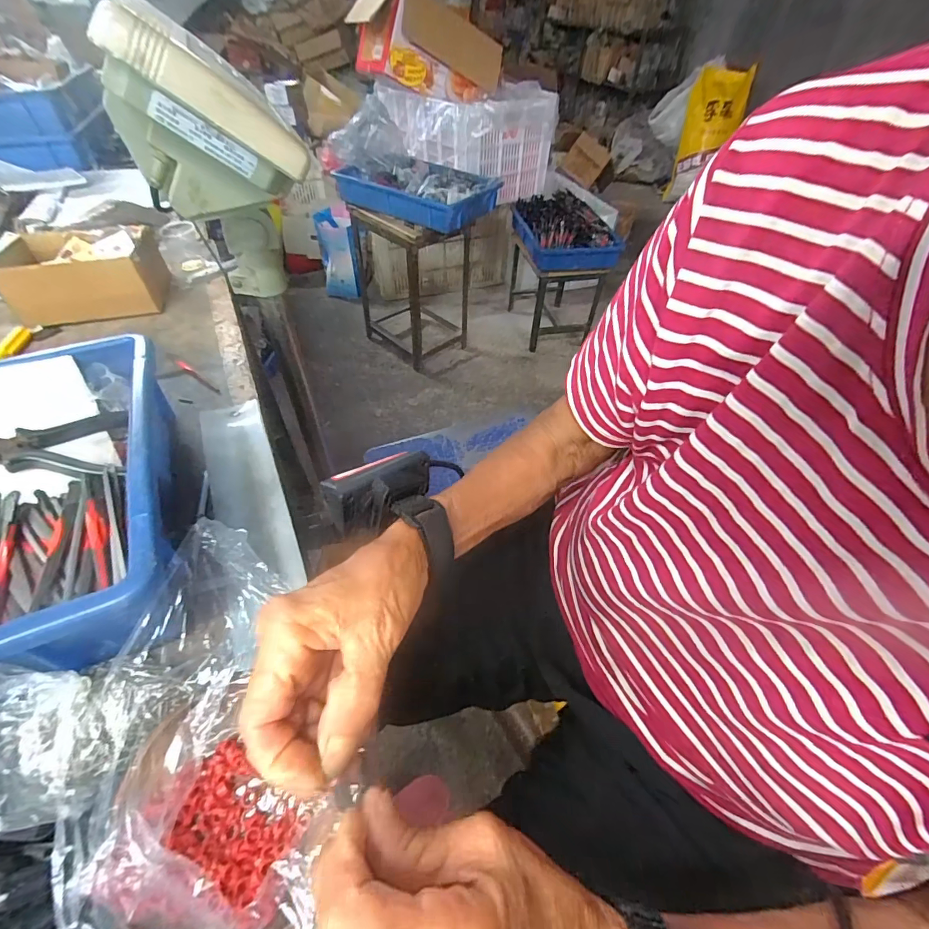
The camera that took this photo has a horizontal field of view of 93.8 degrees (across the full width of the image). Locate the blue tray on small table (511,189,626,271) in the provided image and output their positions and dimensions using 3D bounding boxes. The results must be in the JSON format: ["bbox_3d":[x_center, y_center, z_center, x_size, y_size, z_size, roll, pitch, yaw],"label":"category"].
[{"bbox_3d":[0.327,-0.856,1.531,0.279,0.116,0.412,-7,48,-7],"label":"blue tray on small table"}]

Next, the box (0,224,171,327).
[{"bbox_3d":[-0.469,-0.237,0.543,0.155,0.064,0.114,-12,49,-12],"label":"box"}]

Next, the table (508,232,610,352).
[{"bbox_3d":[0.363,-0.668,1.663,0.342,0.316,0.418,-2,48,-3],"label":"table"}]

